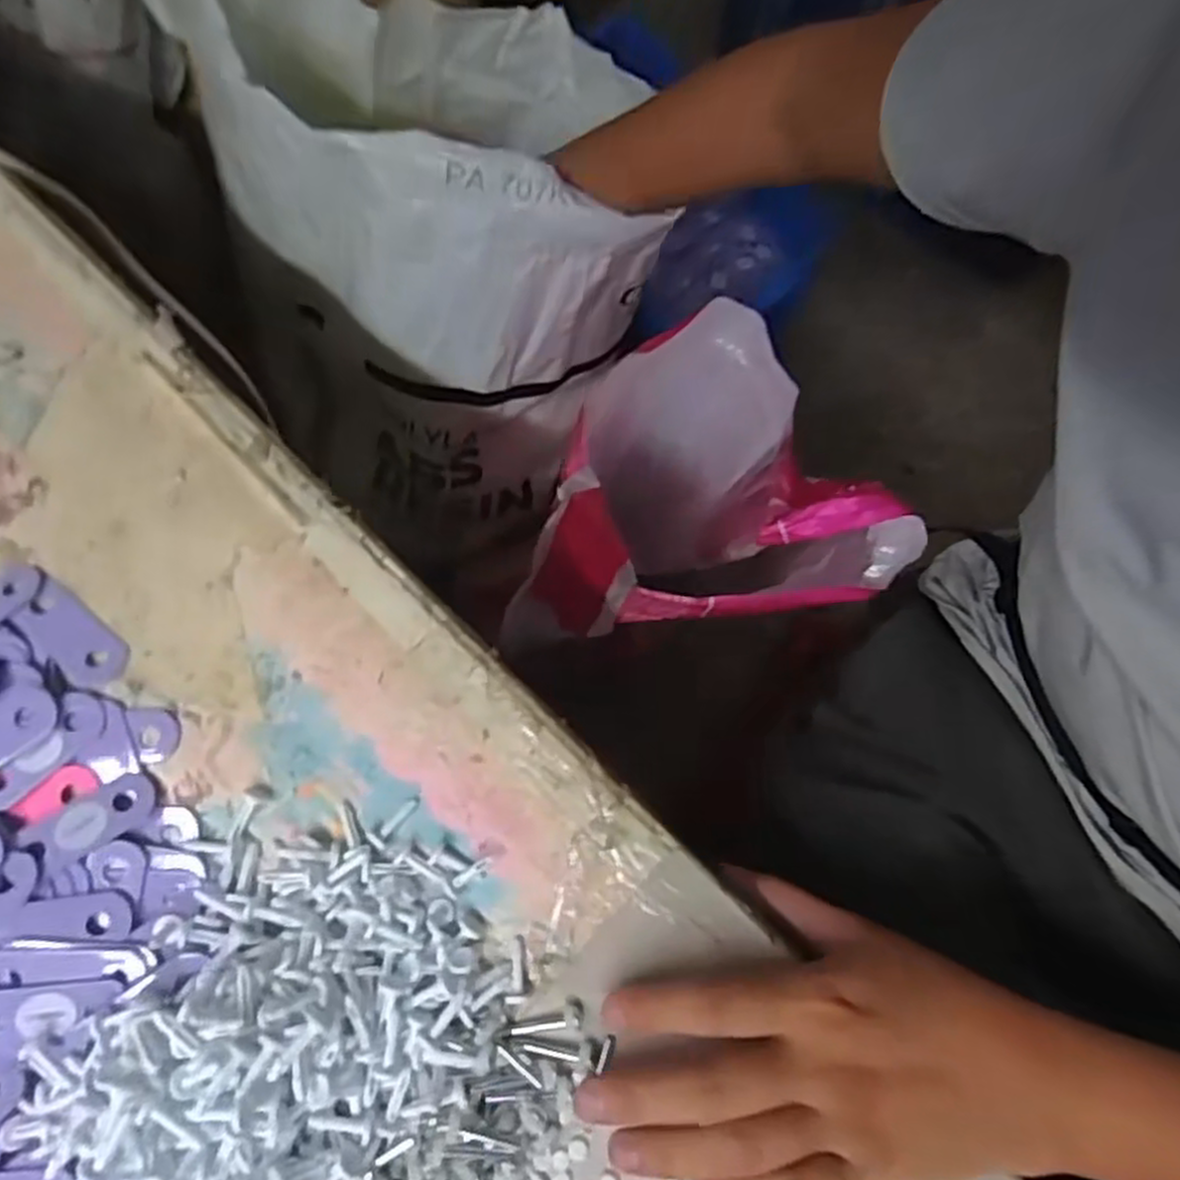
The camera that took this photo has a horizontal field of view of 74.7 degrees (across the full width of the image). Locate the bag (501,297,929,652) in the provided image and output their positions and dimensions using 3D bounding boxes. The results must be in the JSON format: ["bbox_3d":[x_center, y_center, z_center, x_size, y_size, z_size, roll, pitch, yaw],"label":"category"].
[{"bbox_3d":[0.047,-0.069,0.596,0.246,0.263,0.256,-19,75,-8],"label":"bag"}]

